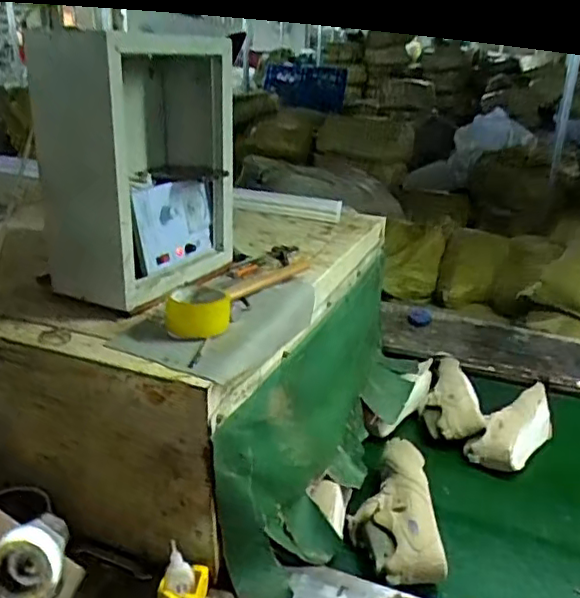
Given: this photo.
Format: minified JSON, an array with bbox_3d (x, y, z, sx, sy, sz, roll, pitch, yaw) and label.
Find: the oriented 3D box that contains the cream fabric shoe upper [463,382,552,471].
[{"bbox_3d":[0.489,0.274,1.299,0.274,0.065,0.109,-30,42,-31],"label":"cream fabric shoe upper"}]

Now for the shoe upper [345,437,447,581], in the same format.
[{"bbox_3d":[0.176,0.354,1.061,0.137,0.082,0.276,0,23,-5],"label":"shoe upper"}]

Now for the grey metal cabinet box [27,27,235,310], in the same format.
[{"bbox_3d":[-0.244,-0.228,1.024,0.200,0.371,0.298,13,25,26],"label":"grey metal cabinet box"}]

